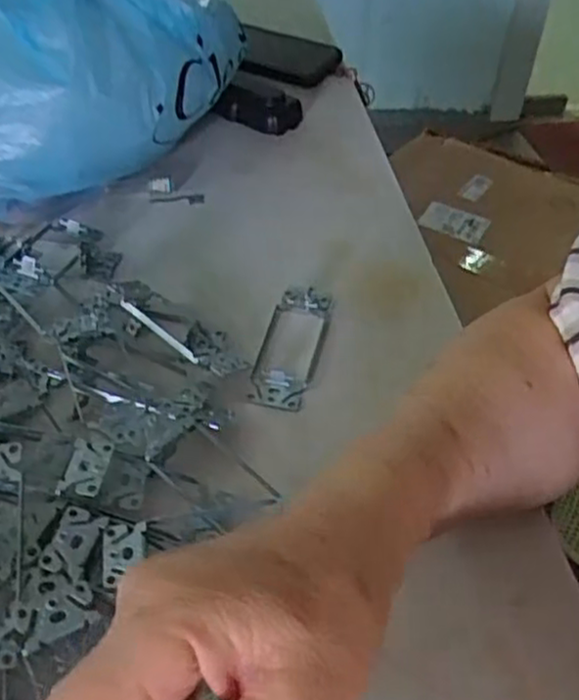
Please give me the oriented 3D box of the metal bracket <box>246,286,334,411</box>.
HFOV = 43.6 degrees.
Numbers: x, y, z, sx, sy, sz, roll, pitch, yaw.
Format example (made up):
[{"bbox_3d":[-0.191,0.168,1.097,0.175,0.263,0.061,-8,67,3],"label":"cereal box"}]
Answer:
[{"bbox_3d":[0.002,-0.005,0.468,0.040,0.016,0.103,10,43,6],"label":"metal bracket"}]

